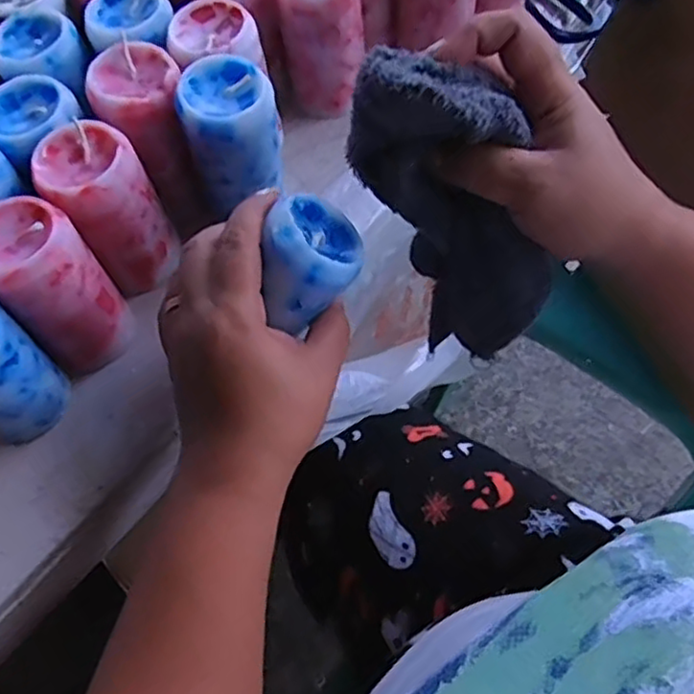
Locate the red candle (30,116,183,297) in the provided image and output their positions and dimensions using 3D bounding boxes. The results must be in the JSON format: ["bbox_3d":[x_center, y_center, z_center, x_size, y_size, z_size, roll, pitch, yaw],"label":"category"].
[{"bbox_3d":[-0.129,-0.075,0.374,0.052,0.090,0.054,-42,70,-15],"label":"red candle"}]

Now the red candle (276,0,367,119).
[{"bbox_3d":[-0.015,-0.199,0.429,0.049,0.091,0.047,-6,65,0],"label":"red candle"}]

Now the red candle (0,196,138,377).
[{"bbox_3d":[-0.151,-0.031,0.356,0.048,0.092,0.050,-33,68,-12],"label":"red candle"}]

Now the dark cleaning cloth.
[{"bbox_3d":[0.052,-0.064,0.322,0.047,0.153,0.067,-35,35,-13],"label":"dark cleaning cloth"}]

